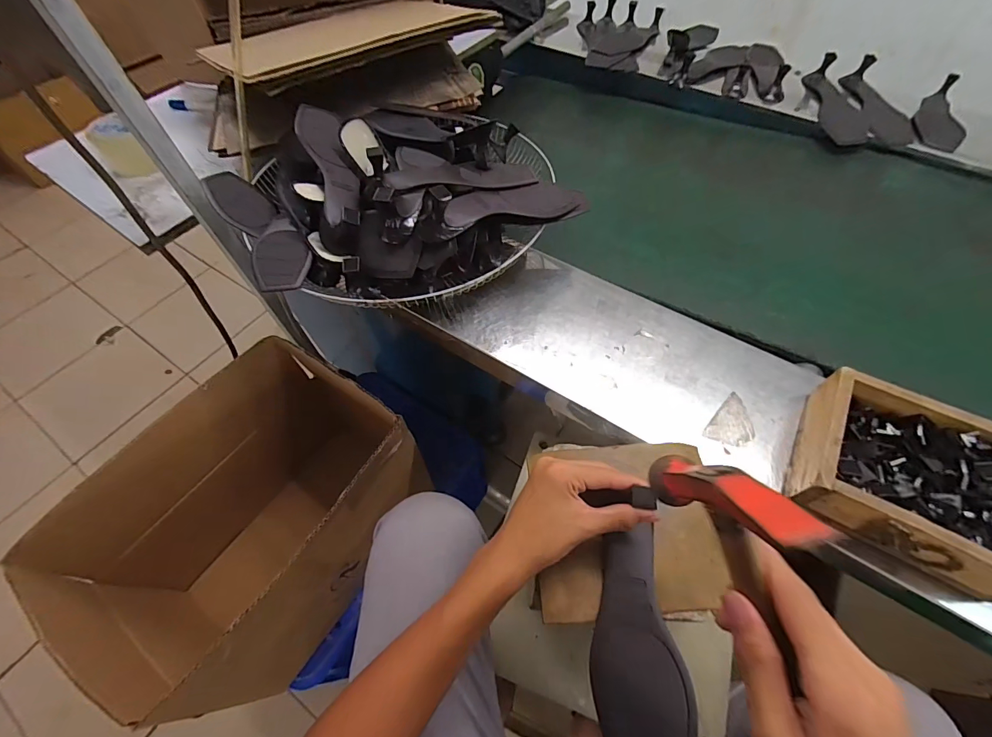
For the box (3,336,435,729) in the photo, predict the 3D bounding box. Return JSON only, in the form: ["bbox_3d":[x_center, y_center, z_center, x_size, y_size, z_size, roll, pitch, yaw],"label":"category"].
[{"bbox_3d":[-0.377,0.261,0.759,0.334,0.389,0.441,30,63,18],"label":"box"}]

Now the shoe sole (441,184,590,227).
[{"bbox_3d":[0.030,-0.207,0.534,0.211,0.023,0.058,-16,57,-27],"label":"shoe sole"}]

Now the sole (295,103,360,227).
[{"bbox_3d":[-0.214,-0.271,0.539,0.054,0.030,0.198,-17,74,-10],"label":"sole"}]

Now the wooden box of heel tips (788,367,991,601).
[{"bbox_3d":[0.405,0.105,0.411,0.178,0.064,0.159,25,61,16],"label":"wooden box of heel tips"}]

